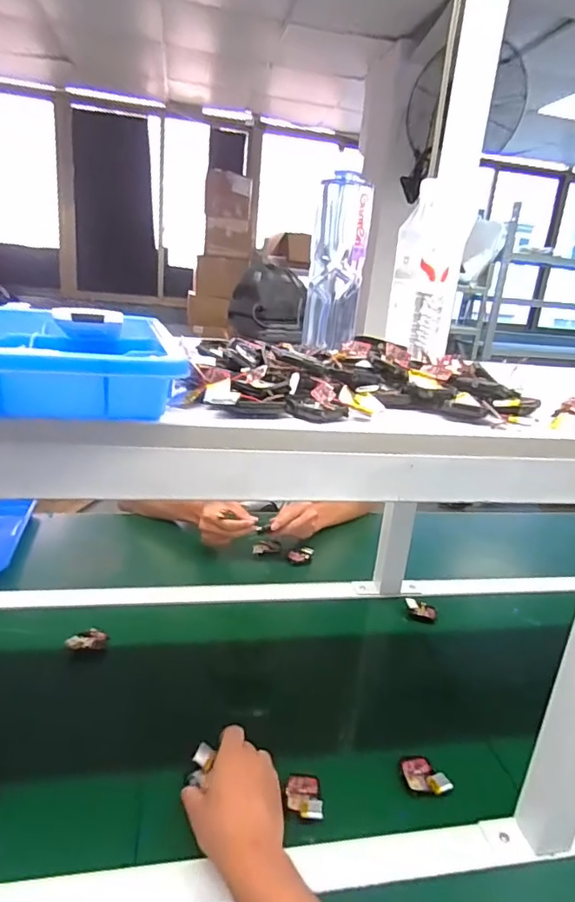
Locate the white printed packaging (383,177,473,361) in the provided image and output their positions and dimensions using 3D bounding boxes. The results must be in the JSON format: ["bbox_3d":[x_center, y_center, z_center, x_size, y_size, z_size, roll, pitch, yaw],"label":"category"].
[{"bbox_3d":[0.174,-0.233,0.661,0.090,0.195,0.084,9,19,10],"label":"white printed packaging"}]

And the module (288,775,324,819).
[{"bbox_3d":[0.018,0.362,0.548,0.034,0.012,0.050,3,19,-7],"label":"module"}]

